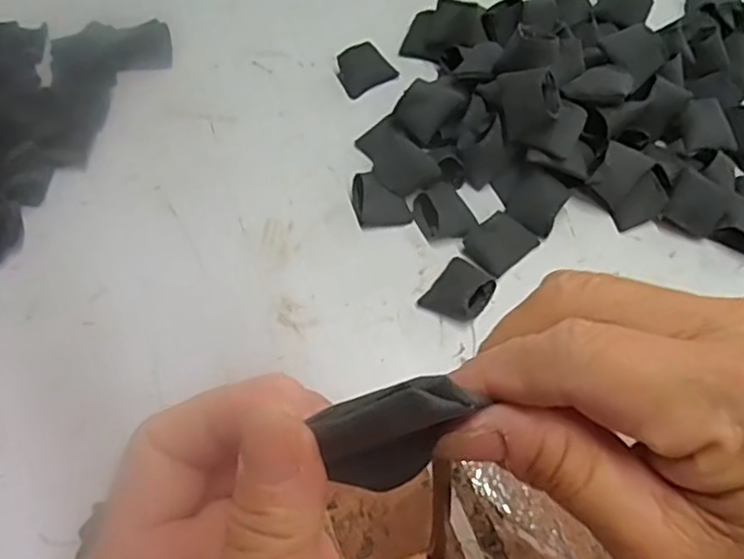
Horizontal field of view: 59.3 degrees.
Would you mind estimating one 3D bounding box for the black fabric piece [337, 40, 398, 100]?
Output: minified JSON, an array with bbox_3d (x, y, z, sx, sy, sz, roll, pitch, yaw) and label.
[{"bbox_3d":[-0.006,-0.171,0.526,0.044,0.020,0.031,-29,63,-15],"label":"black fabric piece"}]

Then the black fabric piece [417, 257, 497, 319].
[{"bbox_3d":[0.056,0.006,0.418,0.035,0.018,0.042,35,66,19],"label":"black fabric piece"}]

